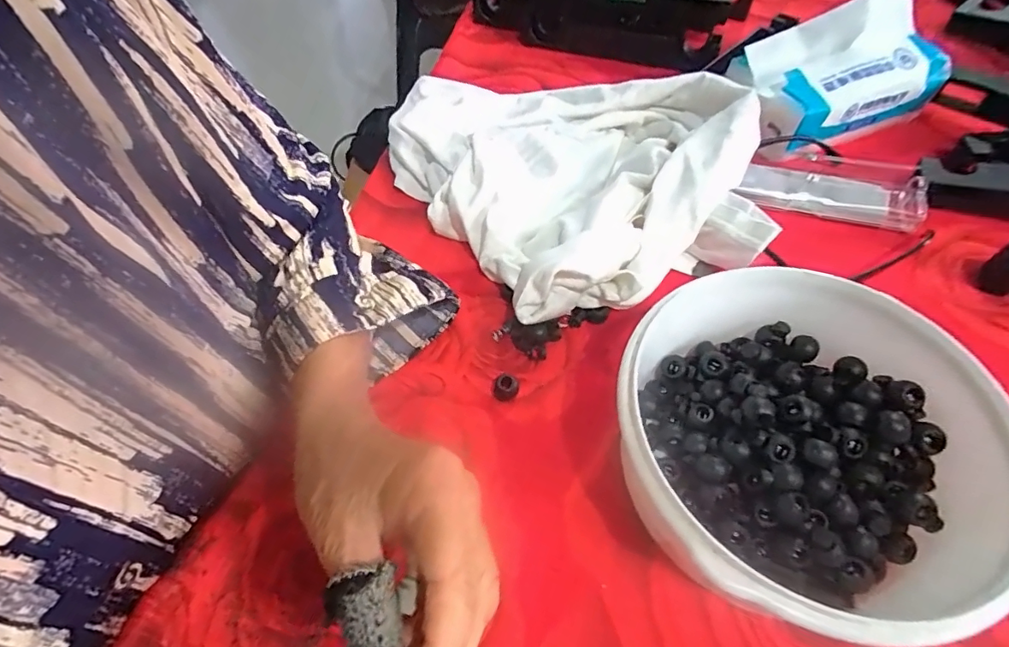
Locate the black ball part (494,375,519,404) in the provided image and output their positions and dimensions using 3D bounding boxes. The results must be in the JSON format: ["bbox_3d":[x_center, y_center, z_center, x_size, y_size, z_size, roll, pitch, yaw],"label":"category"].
[{"bbox_3d":[0.001,0.039,0.300,0.015,0.012,0.012,-7,55,-3],"label":"black ball part"}]

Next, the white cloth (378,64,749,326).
[{"bbox_3d":[0.026,-0.131,0.394,0.273,0.056,0.247,32,62,22],"label":"white cloth"}]

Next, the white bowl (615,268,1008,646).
[{"bbox_3d":[0.131,0.059,0.241,0.151,0.077,0.157,-1,55,1],"label":"white bowl"}]

